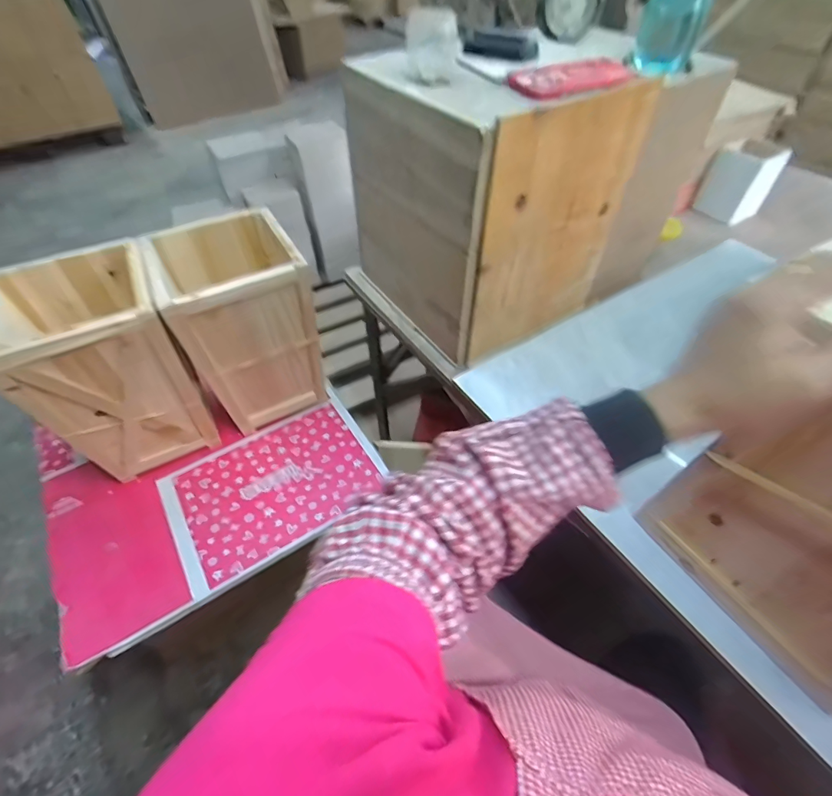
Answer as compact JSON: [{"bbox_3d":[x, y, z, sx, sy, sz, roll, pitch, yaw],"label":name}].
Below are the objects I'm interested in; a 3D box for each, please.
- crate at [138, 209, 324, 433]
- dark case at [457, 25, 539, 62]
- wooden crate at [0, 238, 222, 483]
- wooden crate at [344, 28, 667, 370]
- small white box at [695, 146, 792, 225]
[{"bbox_3d":[-0.346,-0.138,0.910,0.244,0.382,0.235,-24,54,-19],"label":"crate"},{"bbox_3d":[0.115,-0.507,0.620,0.113,0.029,0.029,18,53,15],"label":"dark case"},{"bbox_3d":[-0.567,-0.046,0.834,0.253,0.384,0.253,-23,54,-18],"label":"wooden crate"},{"bbox_3d":[0.113,-0.334,0.723,0.305,0.352,0.333,-28,56,-21],"label":"wooden crate"},{"bbox_3d":[0.745,-0.498,1.003,0.092,0.129,0.119,-27,55,-20],"label":"small white box"}]

